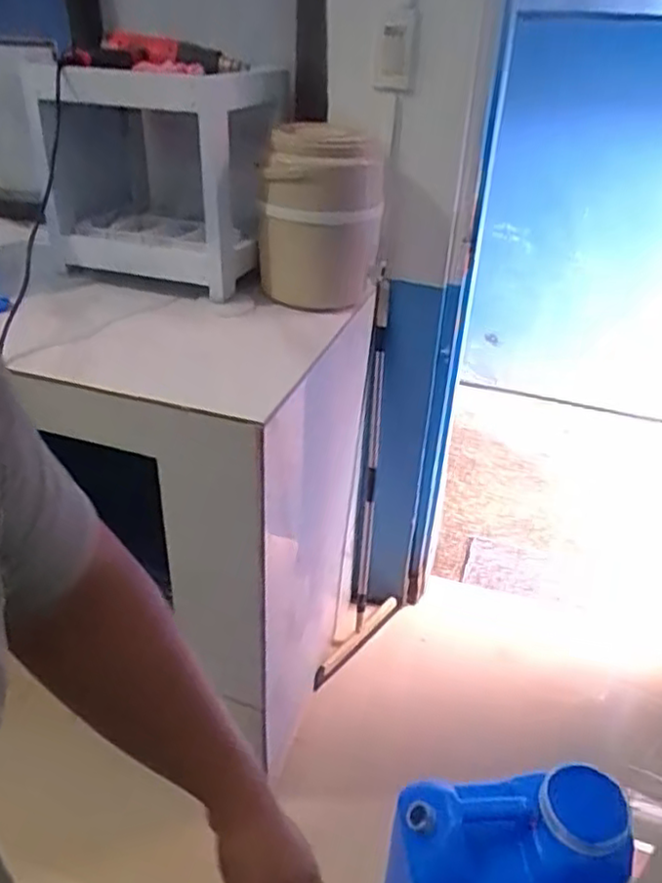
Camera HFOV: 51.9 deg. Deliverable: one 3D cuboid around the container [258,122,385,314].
[{"bbox_3d":[-0.015,-0.404,1.223,0.204,0.276,0.213,2,33,-1],"label":"container"}]

